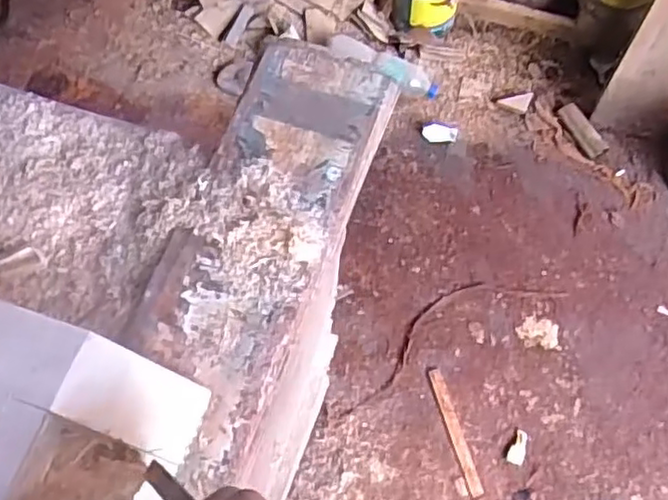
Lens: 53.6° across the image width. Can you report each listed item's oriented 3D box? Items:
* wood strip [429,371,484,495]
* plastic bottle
[{"bbox_3d":[0.232,0.343,1.256,0.028,0.008,0.239,-14,66,-9],"label":"wood strip"},{"bbox_3d":[0.117,-0.440,1.572,0.280,0.068,0.067,24,66,8],"label":"plastic bottle"}]

